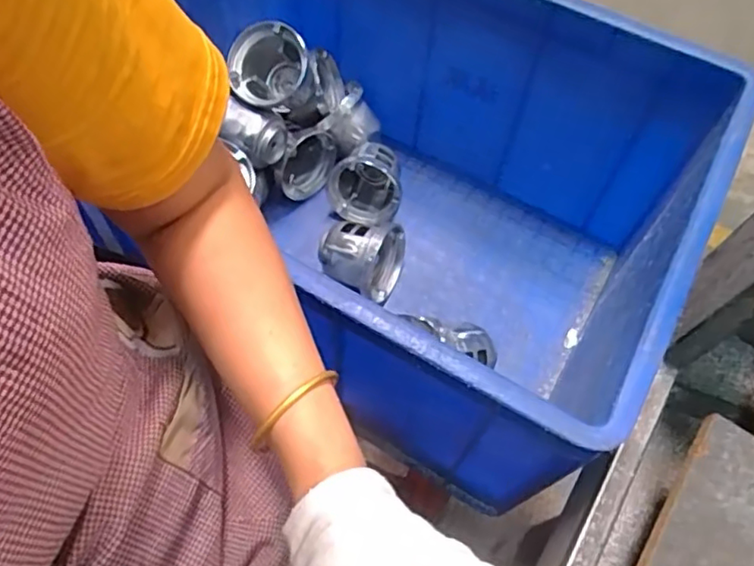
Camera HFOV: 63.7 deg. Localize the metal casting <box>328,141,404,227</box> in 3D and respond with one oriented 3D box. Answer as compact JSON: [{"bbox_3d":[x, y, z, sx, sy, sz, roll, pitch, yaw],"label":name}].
[{"bbox_3d":[-0.013,-0.127,0.766,0.091,0.091,0.067,8,40,5],"label":"metal casting"}]

